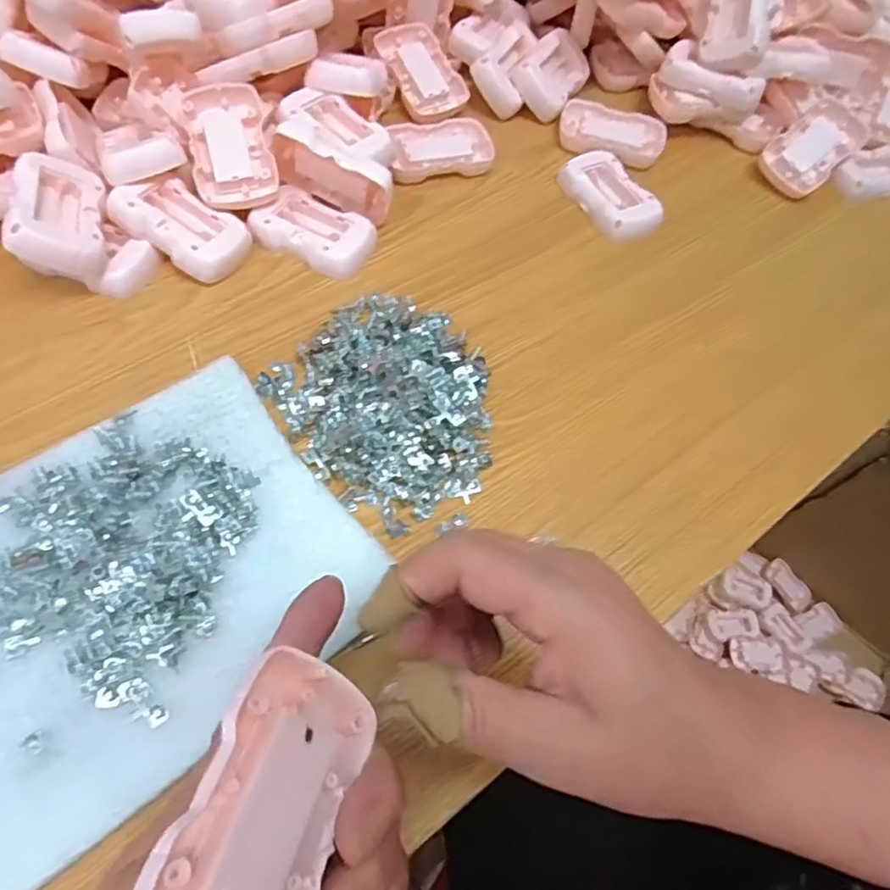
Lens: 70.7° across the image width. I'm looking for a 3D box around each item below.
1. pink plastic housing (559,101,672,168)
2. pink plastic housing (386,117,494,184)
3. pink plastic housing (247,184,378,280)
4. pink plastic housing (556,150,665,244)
[{"bbox_3d":[0.142,-0.264,0.534,0.088,0.012,0.051,19,61,5],"label":"pink plastic housing"},{"bbox_3d":[-0.004,-0.236,0.498,0.082,0.012,0.053,-12,63,-13],"label":"pink plastic housing"},{"bbox_3d":[-0.090,-0.151,0.440,0.078,0.018,0.052,28,62,9],"label":"pink plastic housing"},{"bbox_3d":[0.131,-0.196,0.489,0.050,0.017,0.084,-24,66,-18],"label":"pink plastic housing"}]

